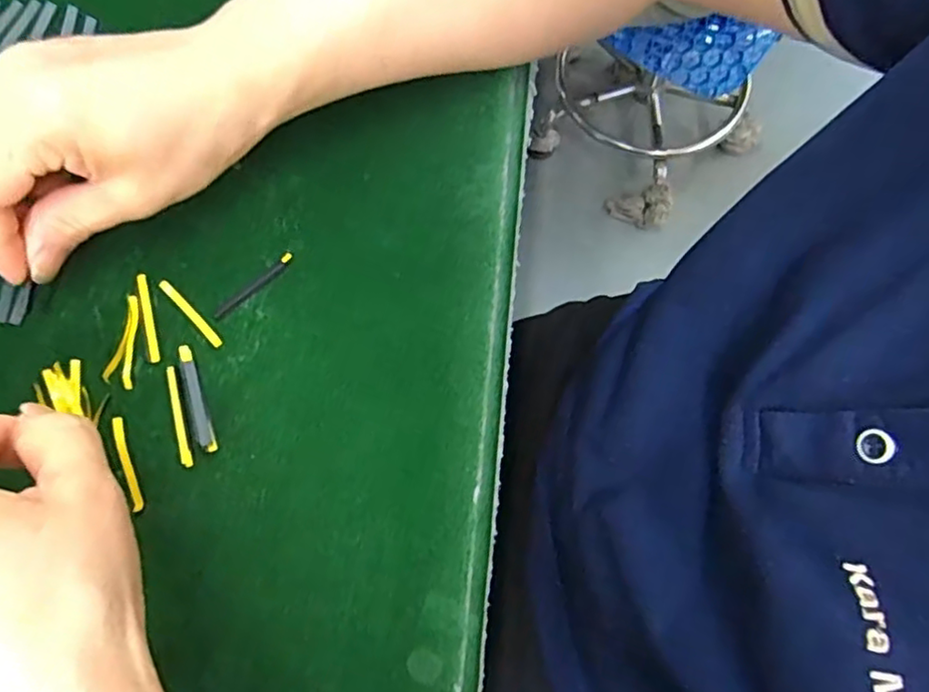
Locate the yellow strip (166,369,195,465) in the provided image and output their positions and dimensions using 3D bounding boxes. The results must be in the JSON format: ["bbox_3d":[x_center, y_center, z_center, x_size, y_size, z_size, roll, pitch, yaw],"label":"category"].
[{"bbox_3d":[-0.114,0.027,0.251,0.004,0.004,0.041,-17,74,-5],"label":"yellow strip"}]

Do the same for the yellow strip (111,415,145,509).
[{"bbox_3d":[-0.131,0.045,0.245,0.005,0.004,0.038,-21,74,-6],"label":"yellow strip"}]

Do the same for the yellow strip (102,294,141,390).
[{"bbox_3d":[-0.139,-0.003,0.260,0.011,0.004,0.038,3,73,1],"label":"yellow strip"}]

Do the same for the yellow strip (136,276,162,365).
[{"bbox_3d":[-0.131,-0.012,0.263,0.004,0.004,0.040,-16,74,-5],"label":"yellow strip"}]

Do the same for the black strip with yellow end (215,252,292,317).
[{"bbox_3d":[-0.089,-0.026,0.267,0.039,0.004,0.005,-39,77,-11],"label":"black strip with yellow end"}]

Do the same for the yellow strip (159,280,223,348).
[{"bbox_3d":[-0.114,-0.014,0.263,0.005,0.004,0.038,-44,78,-12],"label":"yellow strip"}]

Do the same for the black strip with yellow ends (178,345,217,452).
[{"bbox_3d":[-0.107,0.020,0.252,0.006,0.004,0.045,-20,74,-6],"label":"black strip with yellow ends"}]

